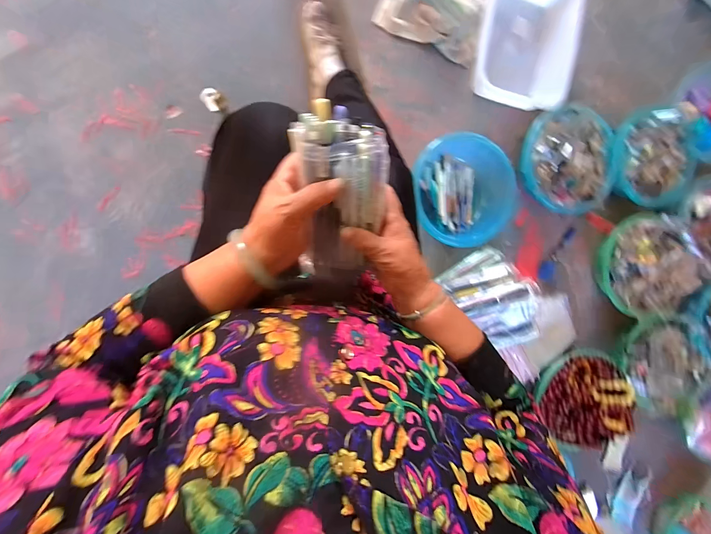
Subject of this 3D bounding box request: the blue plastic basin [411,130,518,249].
[{"bbox_3d":[0.240,-0.168,0.666,0.220,0.063,0.235,-1,95,-11],"label":"blue plastic basin"}]

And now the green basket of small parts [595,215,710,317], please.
[{"bbox_3d":[0.706,0.001,0.725,0.231,0.078,0.236,3,94,-12],"label":"green basket of small parts"}]

